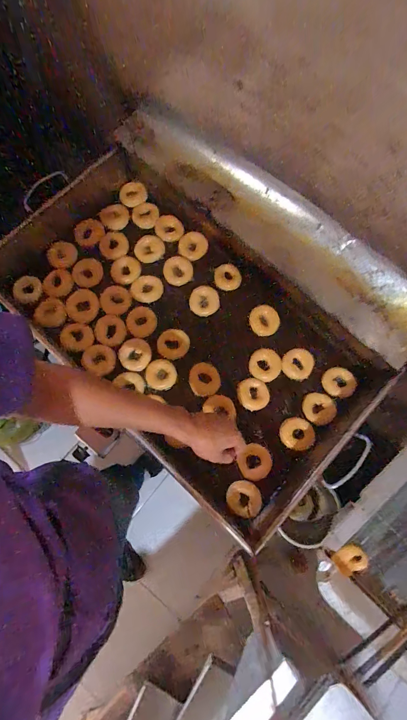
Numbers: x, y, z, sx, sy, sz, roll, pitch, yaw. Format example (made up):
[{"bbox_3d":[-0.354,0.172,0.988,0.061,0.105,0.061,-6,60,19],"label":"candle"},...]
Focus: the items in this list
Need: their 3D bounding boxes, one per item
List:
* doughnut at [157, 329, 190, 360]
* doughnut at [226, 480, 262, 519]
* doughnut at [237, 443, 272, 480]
[{"bbox_3d":[-0.075,-0.039,0.808,0.080,0.020,0.072,-16,78,-4],"label":"doughnut"},{"bbox_3d":[0.088,0.302,0.699,0.071,0.019,0.072,-18,78,-5],"label":"doughnut"},{"bbox_3d":[0.118,0.229,0.721,0.075,0.028,0.076,0,77,-1],"label":"doughnut"}]

